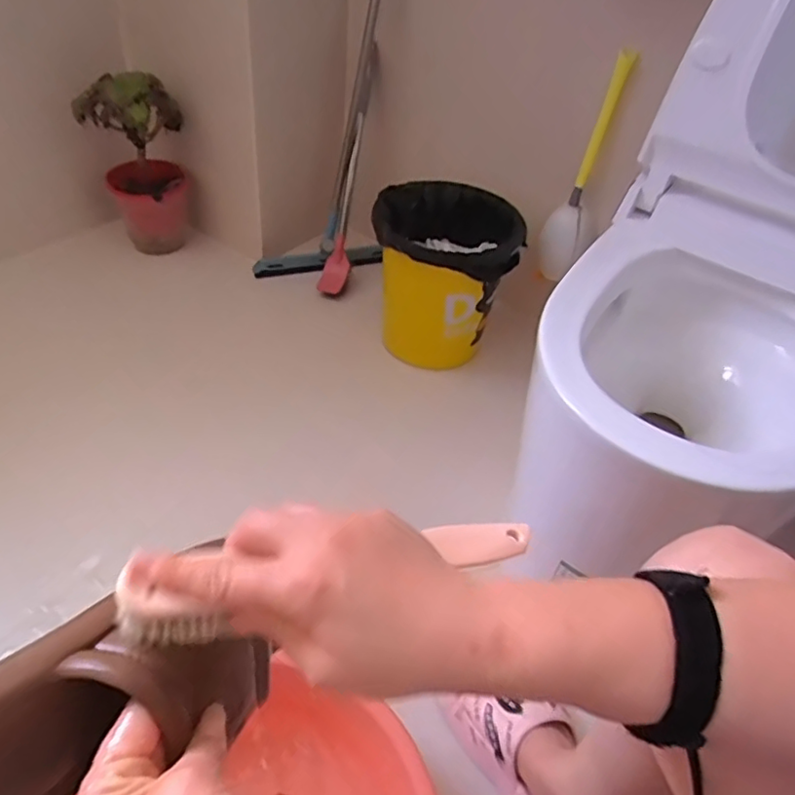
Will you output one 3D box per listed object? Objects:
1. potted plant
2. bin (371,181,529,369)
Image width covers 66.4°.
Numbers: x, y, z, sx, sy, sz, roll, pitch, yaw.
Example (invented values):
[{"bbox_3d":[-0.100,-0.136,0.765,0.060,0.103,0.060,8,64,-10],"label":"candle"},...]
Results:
[{"bbox_3d":[-0.556,-0.501,1.342,0.198,0.367,0.149,-14,49,-15],"label":"potted plant"},{"bbox_3d":[0.095,-0.237,1.204,0.270,0.281,0.279,6,47,4],"label":"bin"}]

